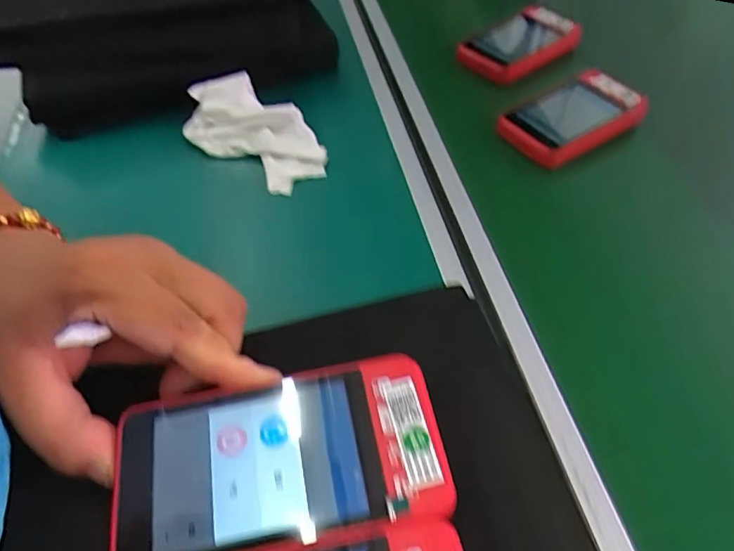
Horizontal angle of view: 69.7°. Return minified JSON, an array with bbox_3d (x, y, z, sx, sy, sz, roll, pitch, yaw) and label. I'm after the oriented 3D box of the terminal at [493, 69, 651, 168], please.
[{"bbox_3d":[0.174,-0.131,0.440,0.124,0.021,0.068,-31,57,-23],"label":"terminal"}]

